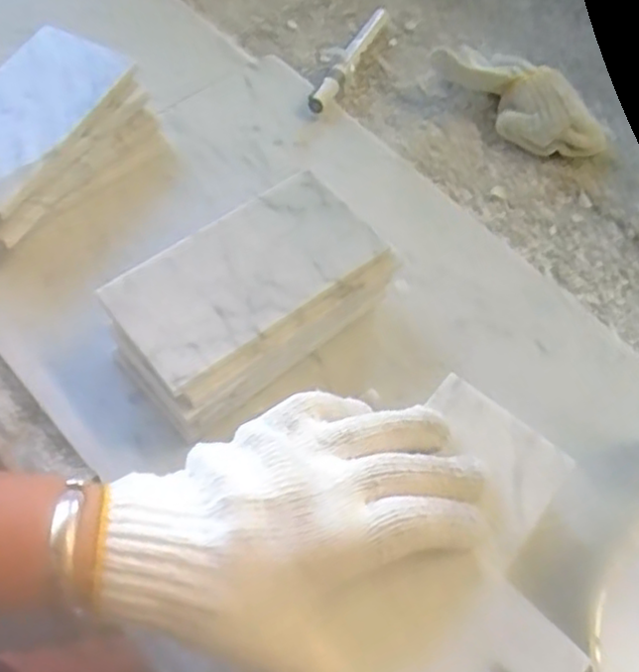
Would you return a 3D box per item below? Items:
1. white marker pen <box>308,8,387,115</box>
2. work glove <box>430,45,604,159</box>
[{"bbox_3d":[0.024,-0.221,0.556,0.014,0.016,0.140,23,63,7],"label":"white marker pen"},{"bbox_3d":[0.152,-0.181,0.535,0.140,0.036,0.061,38,63,16],"label":"work glove"}]

